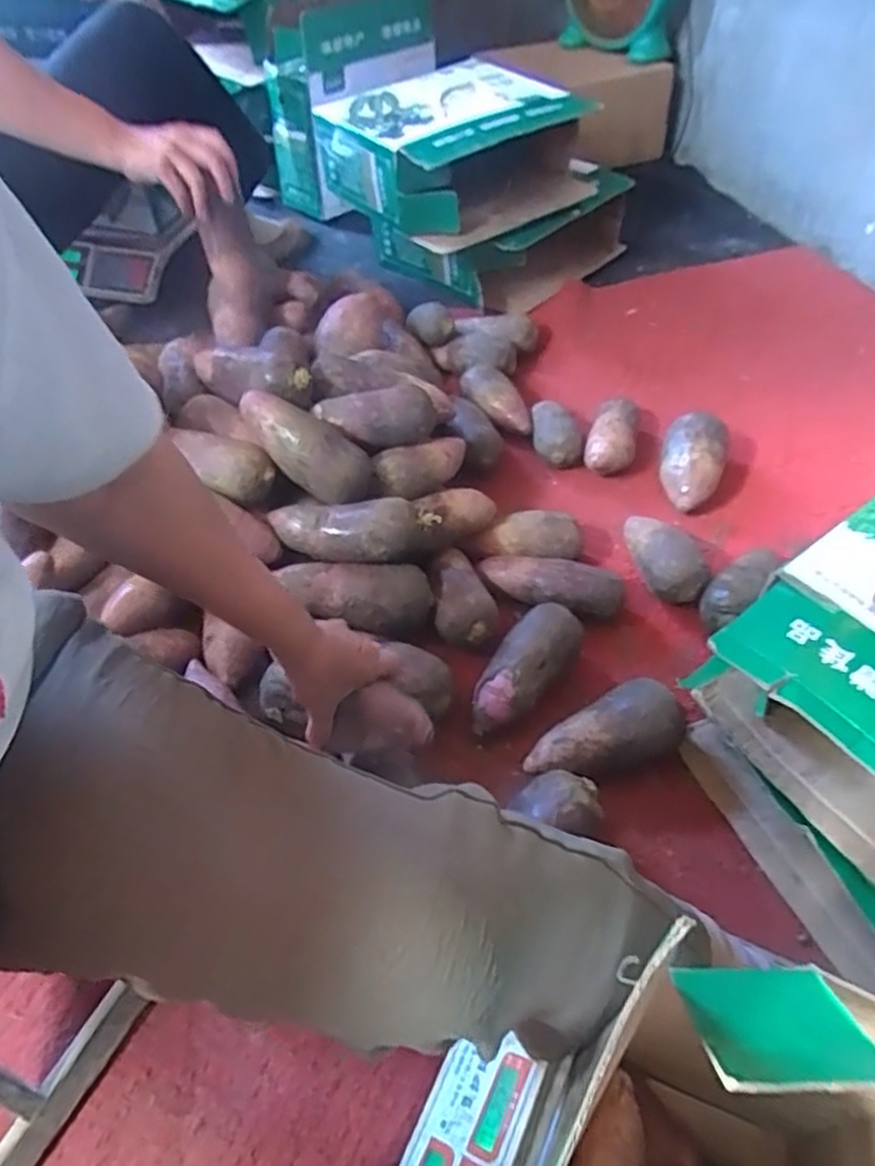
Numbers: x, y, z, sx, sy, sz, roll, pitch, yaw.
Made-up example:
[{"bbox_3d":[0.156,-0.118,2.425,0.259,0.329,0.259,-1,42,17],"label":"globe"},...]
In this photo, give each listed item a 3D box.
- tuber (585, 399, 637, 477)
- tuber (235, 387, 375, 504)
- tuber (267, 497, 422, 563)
[{"bbox_3d":[0.254,-0.208,1.060,0.068,0.062,0.122,14,52,14],"label":"tuber"},{"bbox_3d":[-0.148,-0.158,0.825,0.171,0.058,0.071,38,56,-7],"label":"tuber"},{"bbox_3d":[-0.105,-0.056,0.808,0.158,0.054,0.059,0,50,2],"label":"tuber"}]

